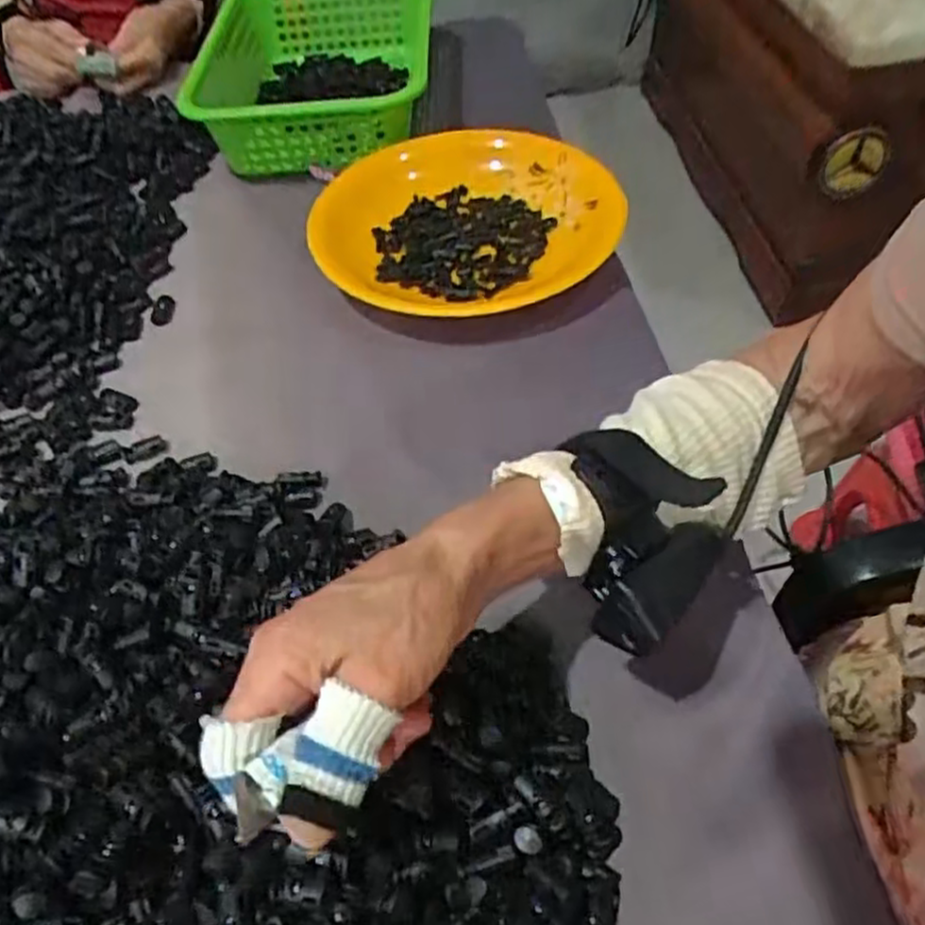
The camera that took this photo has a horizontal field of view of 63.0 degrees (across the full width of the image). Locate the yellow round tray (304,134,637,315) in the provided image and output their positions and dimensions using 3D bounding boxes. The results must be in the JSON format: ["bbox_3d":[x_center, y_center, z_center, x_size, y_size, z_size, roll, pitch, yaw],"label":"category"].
[{"bbox_3d":[0.007,-0.191,0.594,0.225,0.046,0.225,-3,51,3],"label":"yellow round tray"}]

